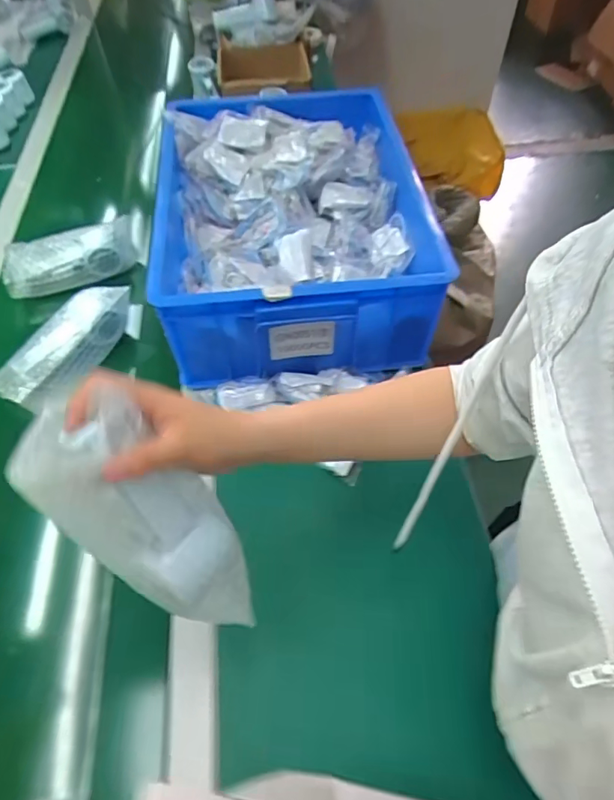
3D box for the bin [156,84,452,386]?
[{"bbox_3d":[-0.019,-0.272,0.746,0.344,0.168,0.483,-5,53,0],"label":"bin"}]

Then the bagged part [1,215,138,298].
[{"bbox_3d":[-0.366,-0.223,0.781,0.198,0.075,0.065,-19,55,-10],"label":"bagged part"}]

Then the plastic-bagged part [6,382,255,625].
[{"bbox_3d":[-0.100,0.078,0.333,0.041,0.189,0.079,-3,44,45],"label":"plastic-bagged part"}]

